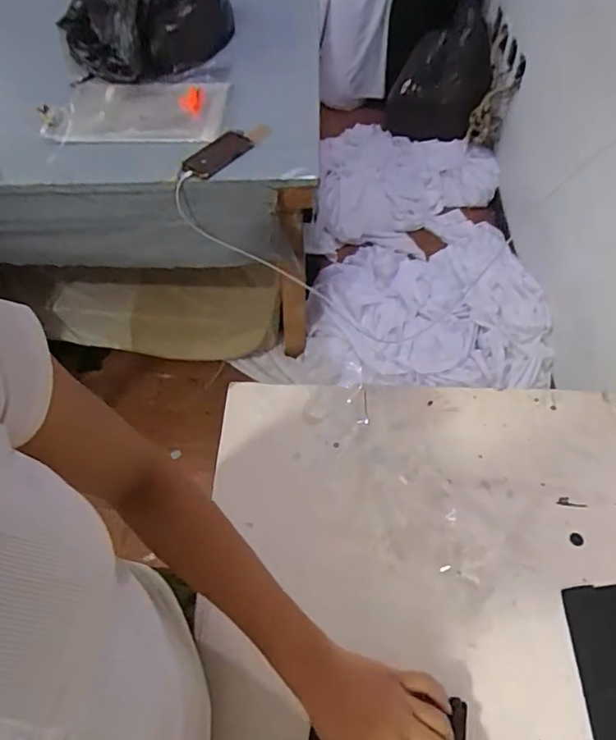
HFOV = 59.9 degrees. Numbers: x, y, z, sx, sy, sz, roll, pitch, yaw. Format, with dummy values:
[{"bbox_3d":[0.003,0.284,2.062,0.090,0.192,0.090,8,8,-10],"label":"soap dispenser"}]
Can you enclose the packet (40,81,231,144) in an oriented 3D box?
[{"bbox_3d":[-0.417,-0.621,1.281,0.431,0.030,0.246,3,54,5],"label":"packet"}]

